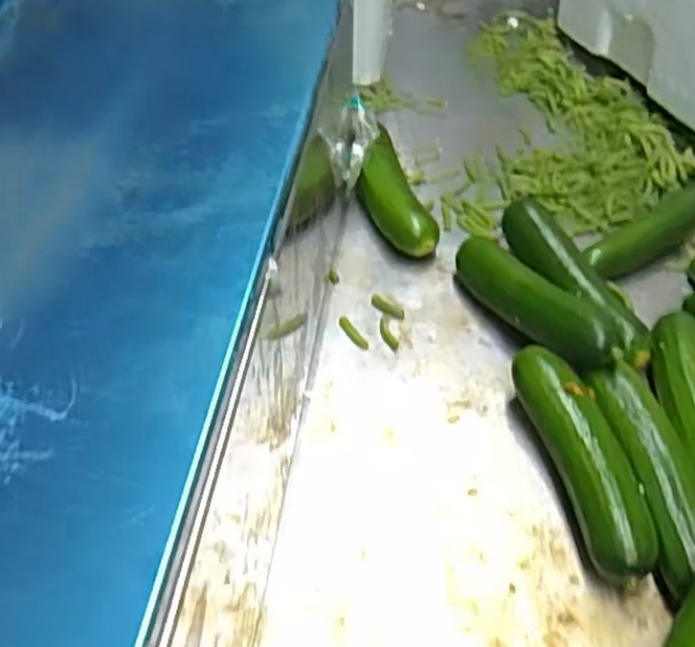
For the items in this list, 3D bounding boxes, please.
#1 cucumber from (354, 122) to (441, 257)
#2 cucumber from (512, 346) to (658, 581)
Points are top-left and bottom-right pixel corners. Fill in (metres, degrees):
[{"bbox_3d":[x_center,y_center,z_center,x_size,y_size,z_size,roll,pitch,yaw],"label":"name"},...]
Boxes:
[{"bbox_3d":[0.030,-0.089,0.517,0.035,0.028,0.098,-18,73,-15],"label":"cucumber"},{"bbox_3d":[0.121,0.069,0.383,0.037,0.040,0.126,-9,49,-8],"label":"cucumber"}]

